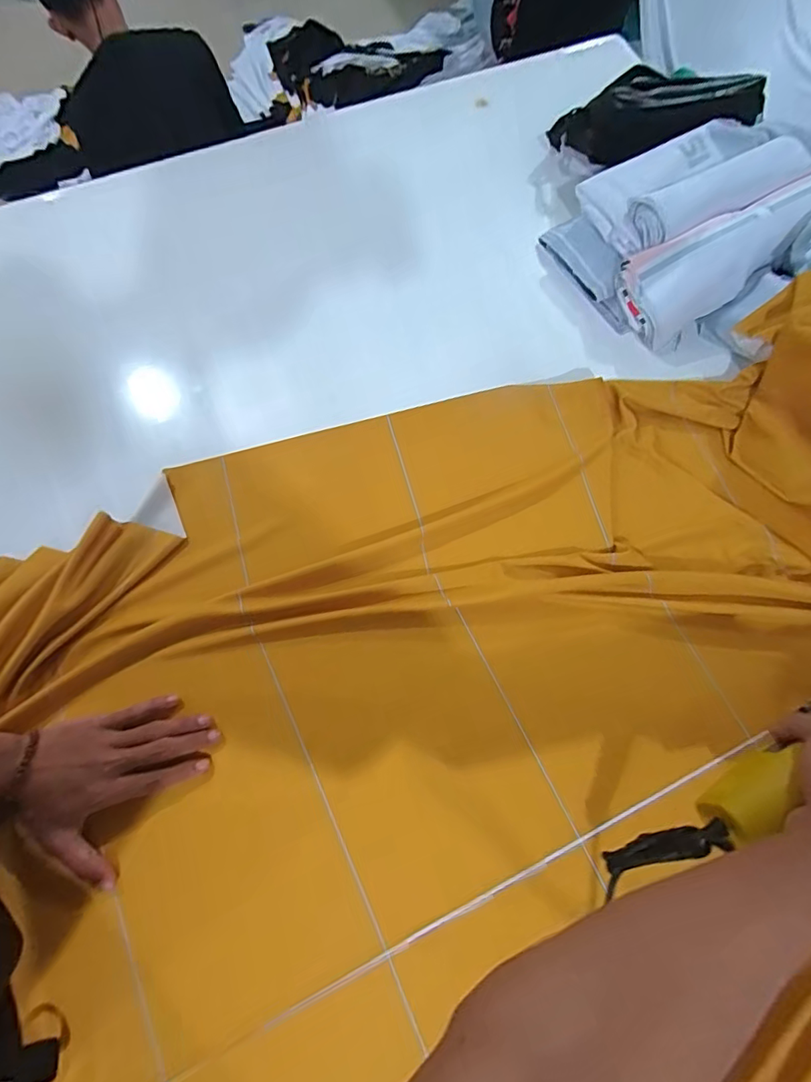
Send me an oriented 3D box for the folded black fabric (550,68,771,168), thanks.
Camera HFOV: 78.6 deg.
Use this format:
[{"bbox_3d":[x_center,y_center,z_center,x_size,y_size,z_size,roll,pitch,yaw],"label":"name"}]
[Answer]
[{"bbox_3d":[0.329,-0.554,0.649,0.260,0.071,0.101,-2,72,12],"label":"folded black fabric"}]

